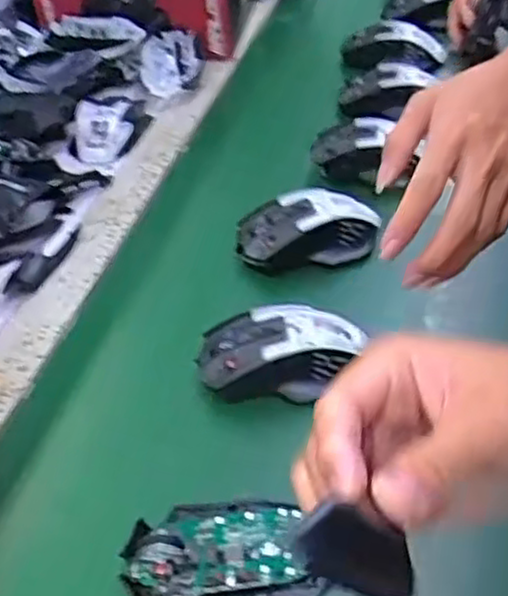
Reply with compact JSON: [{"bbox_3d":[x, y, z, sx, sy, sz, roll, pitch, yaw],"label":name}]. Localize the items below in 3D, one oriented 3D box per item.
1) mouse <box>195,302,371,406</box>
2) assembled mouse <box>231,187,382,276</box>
[{"bbox_3d":[0.018,0.036,0.521,0.114,0.037,0.068,-3,41,3],"label":"mouse"},{"bbox_3d":[0.044,-0.057,0.617,0.115,0.034,0.056,-10,41,-6],"label":"assembled mouse"}]

